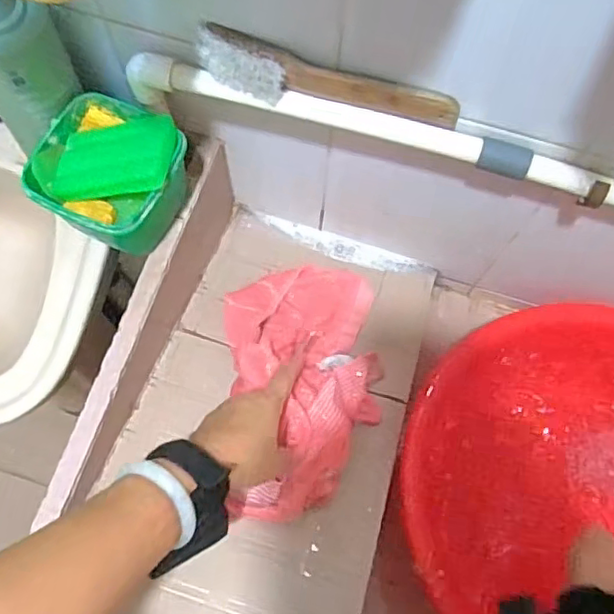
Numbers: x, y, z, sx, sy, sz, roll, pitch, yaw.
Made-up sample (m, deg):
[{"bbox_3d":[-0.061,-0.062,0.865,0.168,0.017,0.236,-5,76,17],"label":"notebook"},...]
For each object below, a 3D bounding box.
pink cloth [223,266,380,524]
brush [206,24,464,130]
[{"bbox_3d":[-0.005,0.058,0.604,0.154,0.084,0.285,2,49,1],"label":"pink cloth"},{"bbox_3d":[0.015,-0.169,0.463,0.199,0.041,0.029,16,73,6],"label":"brush"}]

